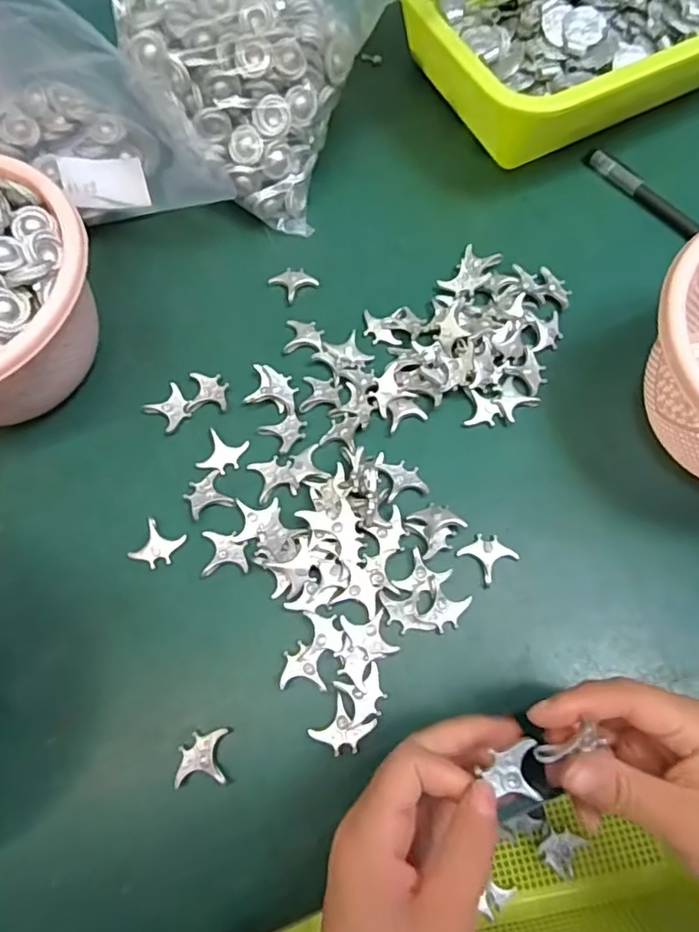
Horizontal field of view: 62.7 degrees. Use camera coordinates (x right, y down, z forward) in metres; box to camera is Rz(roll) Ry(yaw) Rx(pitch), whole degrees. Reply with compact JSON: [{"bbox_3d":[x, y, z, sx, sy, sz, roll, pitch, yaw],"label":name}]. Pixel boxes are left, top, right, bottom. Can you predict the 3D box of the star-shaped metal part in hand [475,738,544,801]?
[{"bbox_3d":[0.061,0.119,0.220,0.023,0.005,0.018,-3,71,0],"label":"star-shaped metal part in hand"}]

